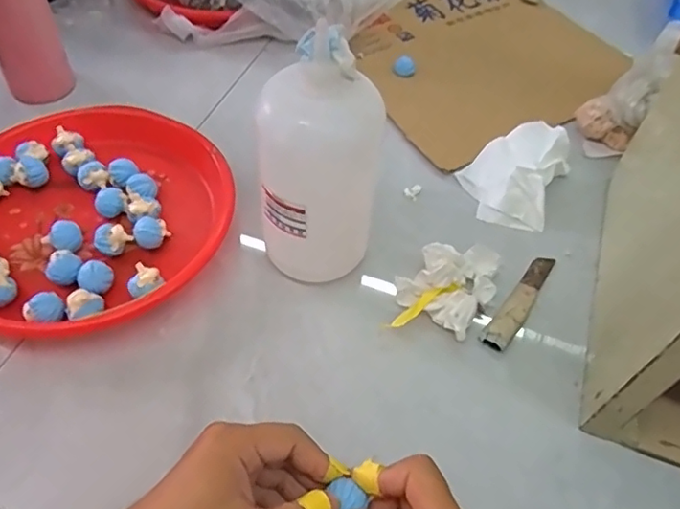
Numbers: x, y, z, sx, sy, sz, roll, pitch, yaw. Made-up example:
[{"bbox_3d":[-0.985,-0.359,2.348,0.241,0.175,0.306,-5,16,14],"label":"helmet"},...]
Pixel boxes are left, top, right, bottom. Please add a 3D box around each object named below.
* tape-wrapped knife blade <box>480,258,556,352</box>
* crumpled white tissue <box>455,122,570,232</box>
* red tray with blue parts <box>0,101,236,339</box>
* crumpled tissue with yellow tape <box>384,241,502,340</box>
[{"bbox_3d":[0.158,0.039,0.495,0.023,0.006,0.116,33,58,21],"label":"tape-wrapped knife blade"},{"bbox_3d":[0.179,-0.088,0.585,0.091,0.033,0.130,25,55,16],"label":"crumpled white tissue"},{"bbox_3d":[-0.227,-0.036,0.514,0.247,0.039,0.240,28,56,18],"label":"red tray with blue parts"},{"bbox_3d":[0.093,0.026,0.491,0.066,0.035,0.109,31,57,20],"label":"crumpled tissue with yellow tape"}]

